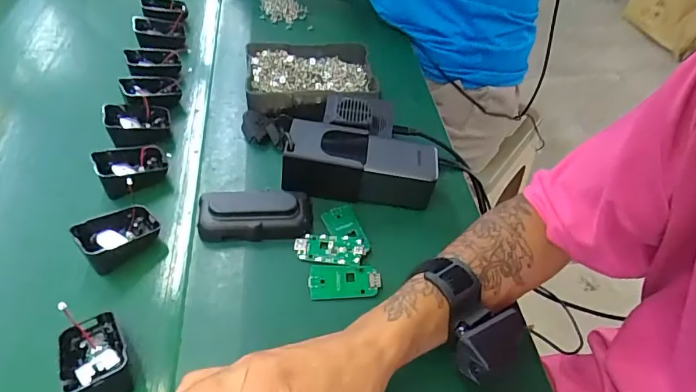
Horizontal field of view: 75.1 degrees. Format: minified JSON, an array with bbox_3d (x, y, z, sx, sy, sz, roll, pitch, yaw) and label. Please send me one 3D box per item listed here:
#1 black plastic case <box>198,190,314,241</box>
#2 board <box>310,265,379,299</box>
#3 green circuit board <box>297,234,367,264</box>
[{"bbox_3d":[-0.089,0.017,0.442,0.104,0.026,0.050,-2,49,-4],"label":"black plastic case"},{"bbox_3d":[-0.003,0.076,0.409,0.063,0.004,0.031,-1,49,-3],"label":"board"},{"bbox_3d":[-0.017,0.049,0.432,0.064,0.004,0.031,8,49,5],"label":"green circuit board"}]

